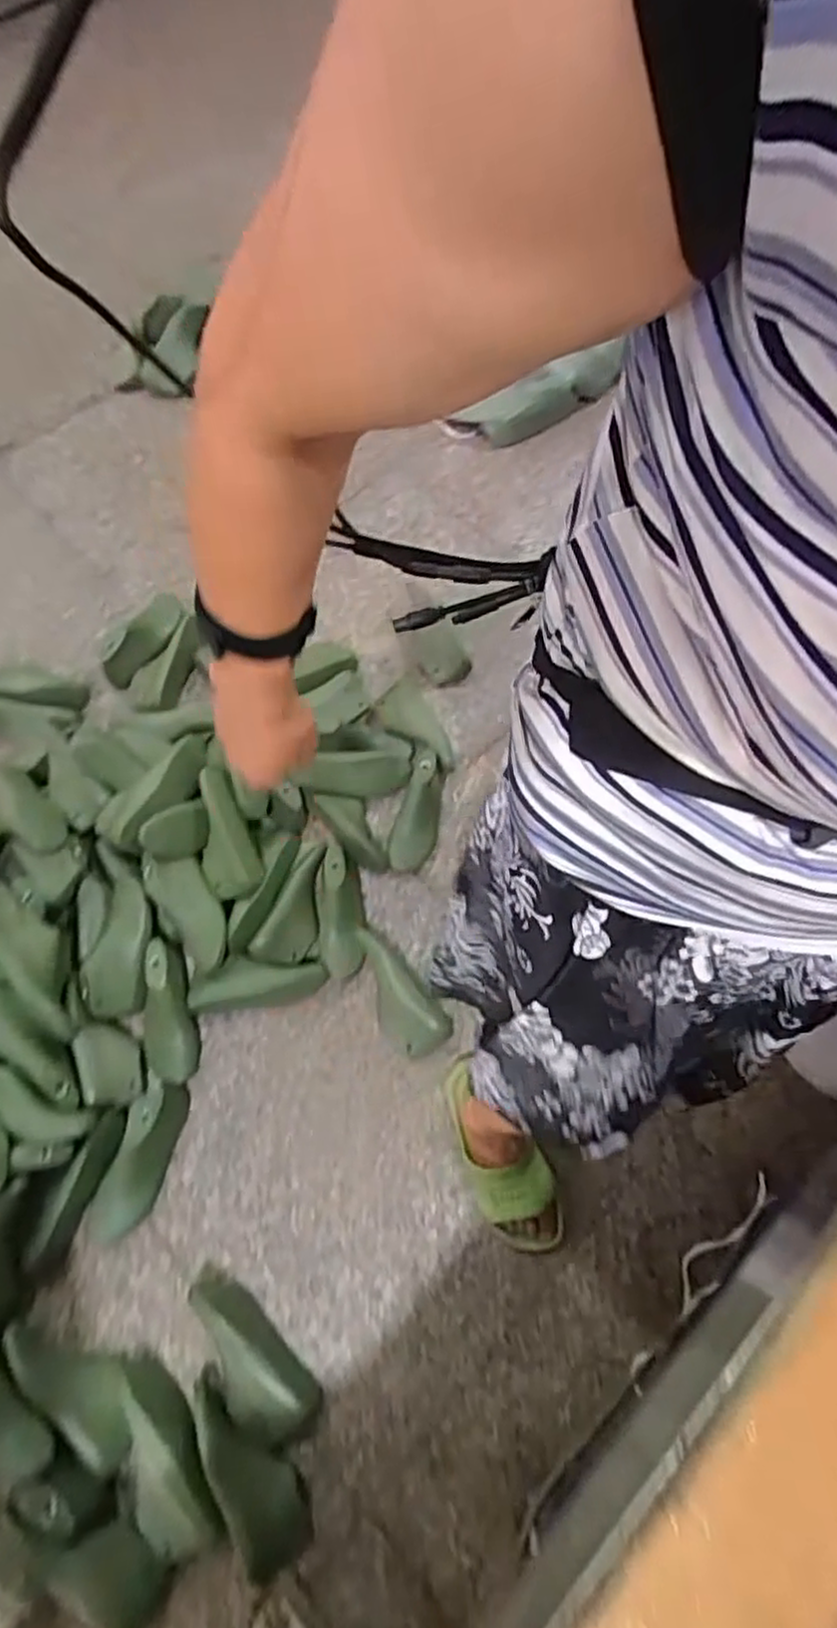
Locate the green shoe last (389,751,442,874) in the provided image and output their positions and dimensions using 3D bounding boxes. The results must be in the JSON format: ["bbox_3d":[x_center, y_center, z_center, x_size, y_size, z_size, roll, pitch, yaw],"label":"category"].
[{"bbox_3d":[0.003,-0.006,1.169,0.069,0.069,0.193,14,66,5],"label":"green shoe last"}]

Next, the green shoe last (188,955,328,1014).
[{"bbox_3d":[-0.229,0.238,1.061,0.187,0.073,0.069,-5,66,-3],"label":"green shoe last"}]

